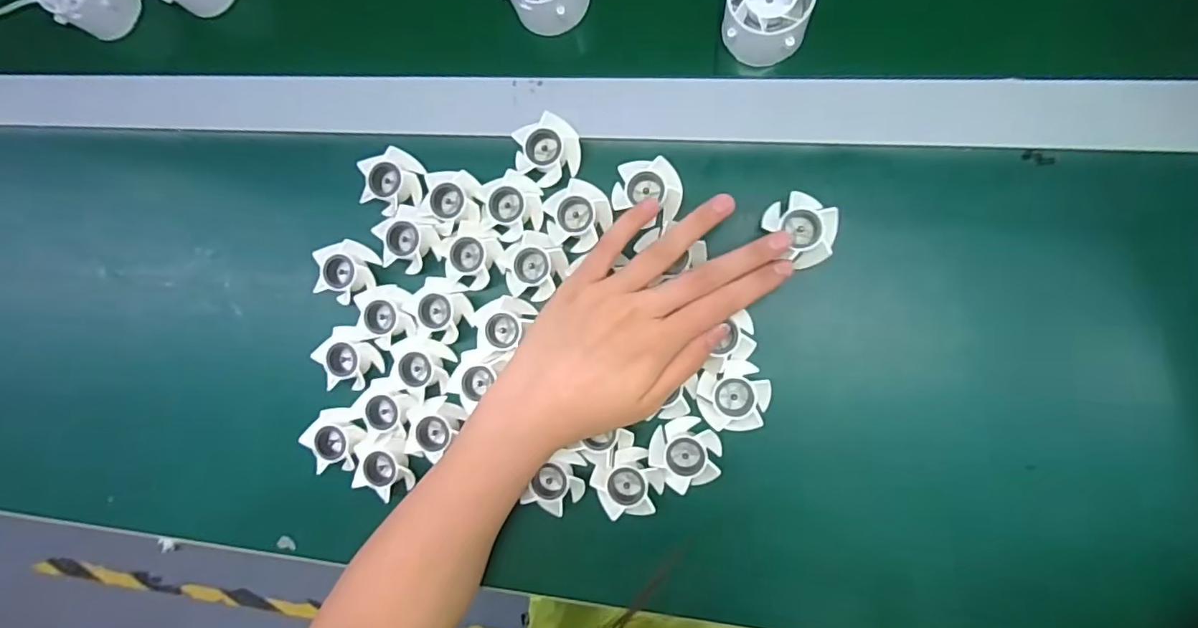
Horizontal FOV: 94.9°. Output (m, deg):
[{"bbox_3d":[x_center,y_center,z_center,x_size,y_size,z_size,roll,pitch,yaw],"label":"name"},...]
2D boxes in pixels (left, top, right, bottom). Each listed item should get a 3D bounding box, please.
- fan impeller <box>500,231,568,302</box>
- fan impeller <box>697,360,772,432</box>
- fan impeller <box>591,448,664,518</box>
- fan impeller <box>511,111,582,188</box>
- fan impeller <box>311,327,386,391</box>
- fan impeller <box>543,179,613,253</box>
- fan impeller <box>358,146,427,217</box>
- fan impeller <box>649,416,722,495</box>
[{"bbox_3d":[-0.041,-0.029,0.344,0.040,0.015,0.039,0,89,9],"label":"fan impeller"},{"bbox_3d":[0.080,0.048,0.328,0.041,0.020,0.039,-2,89,9],"label":"fan impeller"},{"bbox_3d":[0.018,0.103,0.334,0.040,0.015,0.039,-1,87,9],"label":"fan impeller"},{"bbox_3d":[-0.032,-0.103,0.346,0.040,0.018,0.039,-19,87,8],"label":"fan impeller"},{"bbox_3d":[-0.167,0.030,0.366,0.037,0.017,0.037,-36,84,7],"label":"fan impeller"},{"bbox_3d":[-0.013,-0.061,0.340,0.037,0.015,0.039,0,89,9],"label":"fan impeller"},{"bbox_3d":[-0.135,-0.086,0.359,0.041,0.017,0.035,-32,85,7],"label":"fan impeller"},{"bbox_3d":[0.053,0.084,0.331,0.040,0.017,0.039,0,89,9],"label":"fan impeller"}]

